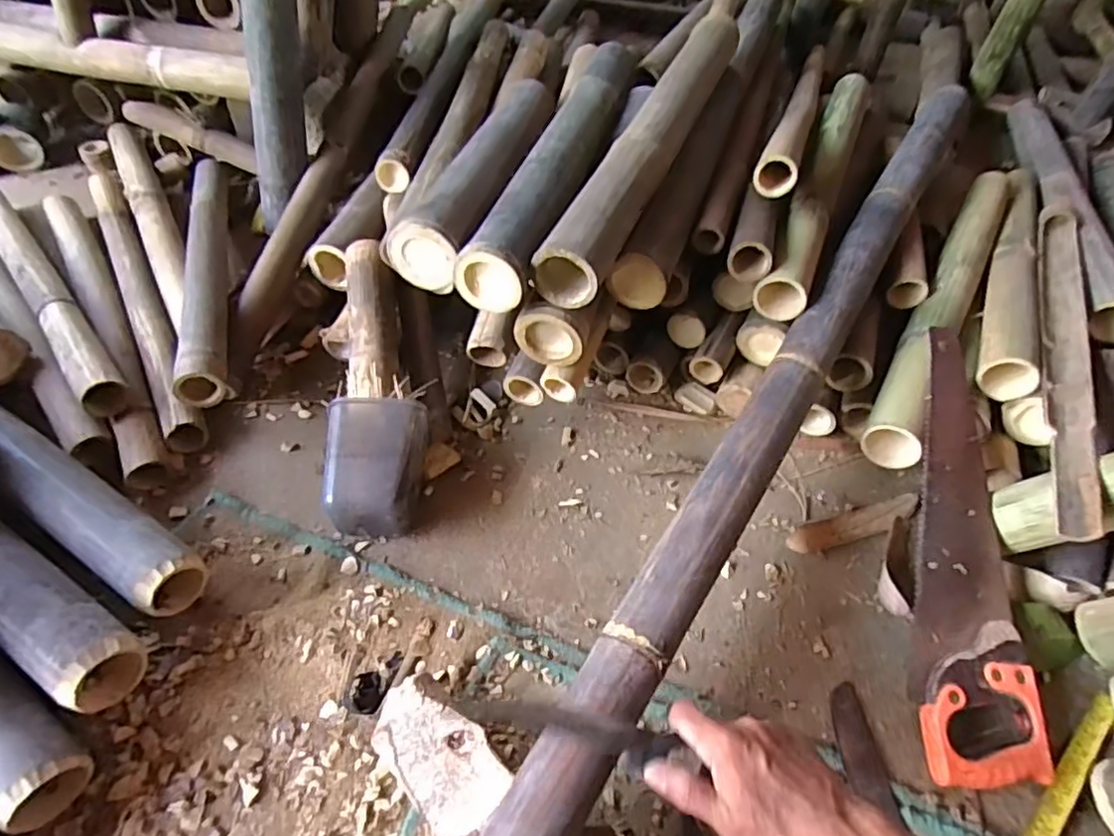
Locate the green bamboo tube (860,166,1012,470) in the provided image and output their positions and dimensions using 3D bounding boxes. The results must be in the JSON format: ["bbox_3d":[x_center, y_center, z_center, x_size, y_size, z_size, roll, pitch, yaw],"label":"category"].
[{"bbox_3d":[0.574,-0.183,0.922,0.070,0.083,0.670,28,54,17],"label":"green bamboo tube"}]

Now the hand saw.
[{"bbox_3d":[0.442,0.122,0.686,0.111,0.027,0.497,11,64,4],"label":"hand saw"}]

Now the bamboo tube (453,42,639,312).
[{"bbox_3d":[0.017,-0.351,0.826,0.076,0.068,0.578,16,51,8],"label":"bamboo tube"}]

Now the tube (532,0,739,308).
[{"bbox_3d":[0.130,-0.378,0.836,0.085,0.087,0.652,19,52,11],"label":"tube"}]

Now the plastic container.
[{"bbox_3d":[-0.201,0.059,0.705,0.102,0.088,0.137,0,51,-5],"label":"plastic container"}]

